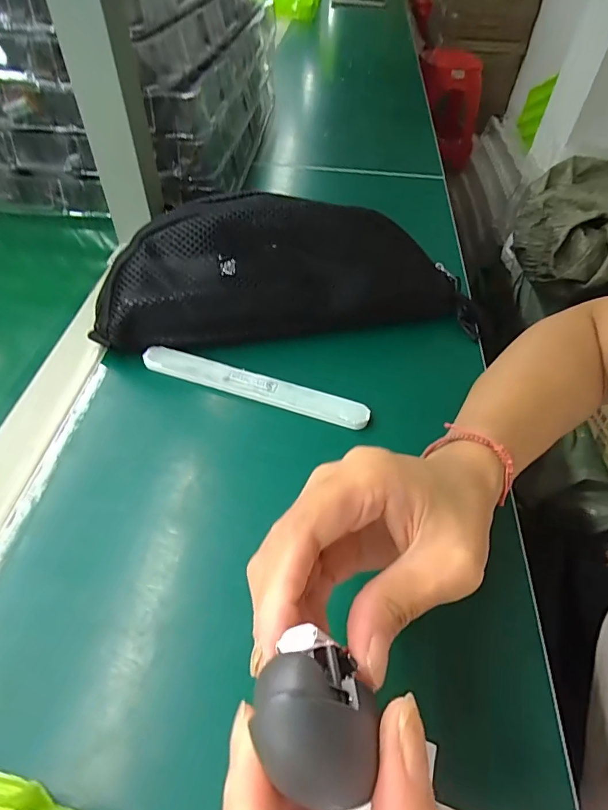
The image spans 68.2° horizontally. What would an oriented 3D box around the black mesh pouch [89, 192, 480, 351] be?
[{"bbox_3d":[-0.009,-0.104,0.354,0.301,0.095,0.073,-6,50,-9],"label":"black mesh pouch"}]

